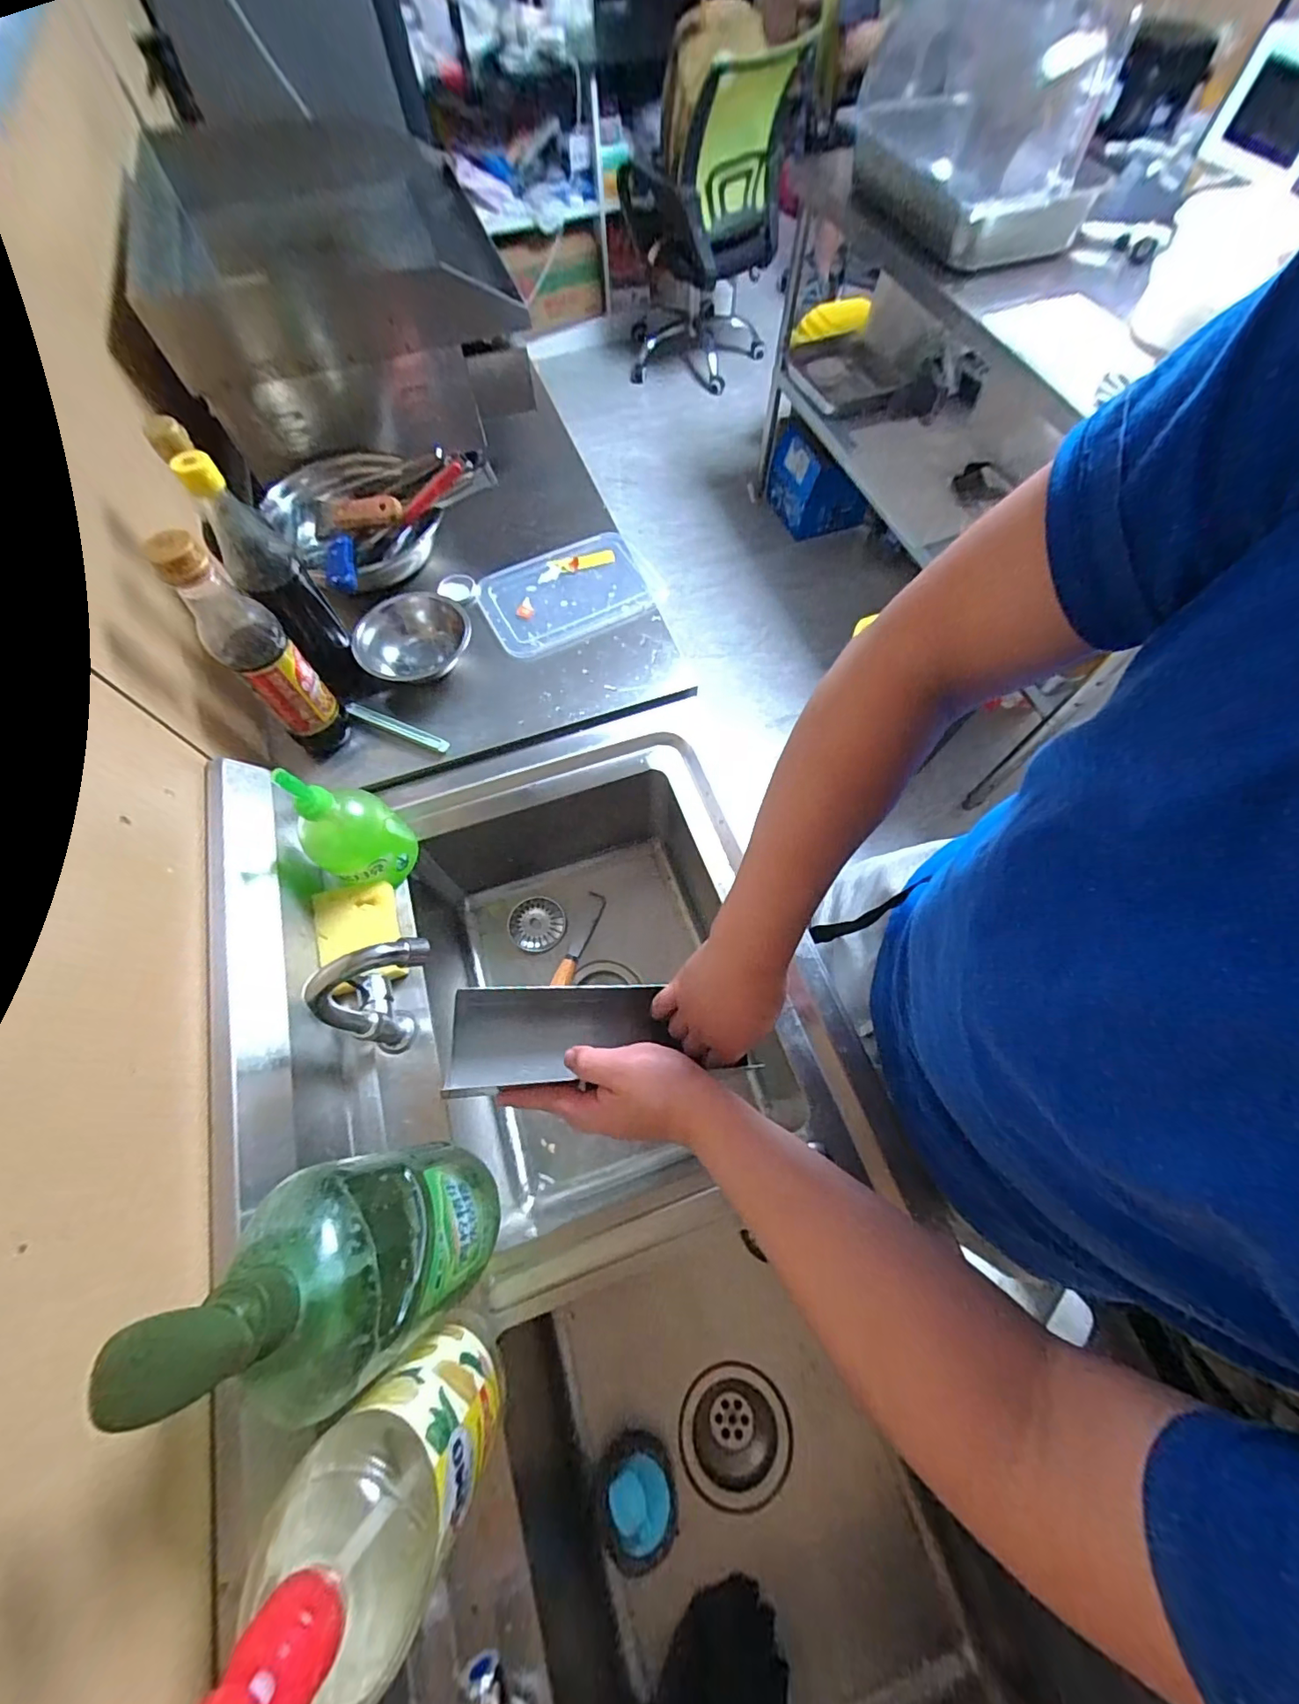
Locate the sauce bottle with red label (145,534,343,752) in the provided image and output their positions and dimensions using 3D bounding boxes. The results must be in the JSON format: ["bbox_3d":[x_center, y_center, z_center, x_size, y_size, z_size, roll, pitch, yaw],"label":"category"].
[{"bbox_3d":[-0.377,-0.186,0.544,0.056,0.241,0.059,-3,65,0],"label":"sauce bottle with red label"}]

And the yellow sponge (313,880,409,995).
[{"bbox_3d":[-0.289,0.083,0.552,0.070,0.036,0.097,-14,66,-5],"label":"yellow sponge"}]

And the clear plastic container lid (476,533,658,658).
[{"bbox_3d":[-0.109,-0.344,0.733,0.215,0.014,0.155,-23,67,-9],"label":"clear plastic container lid"}]

